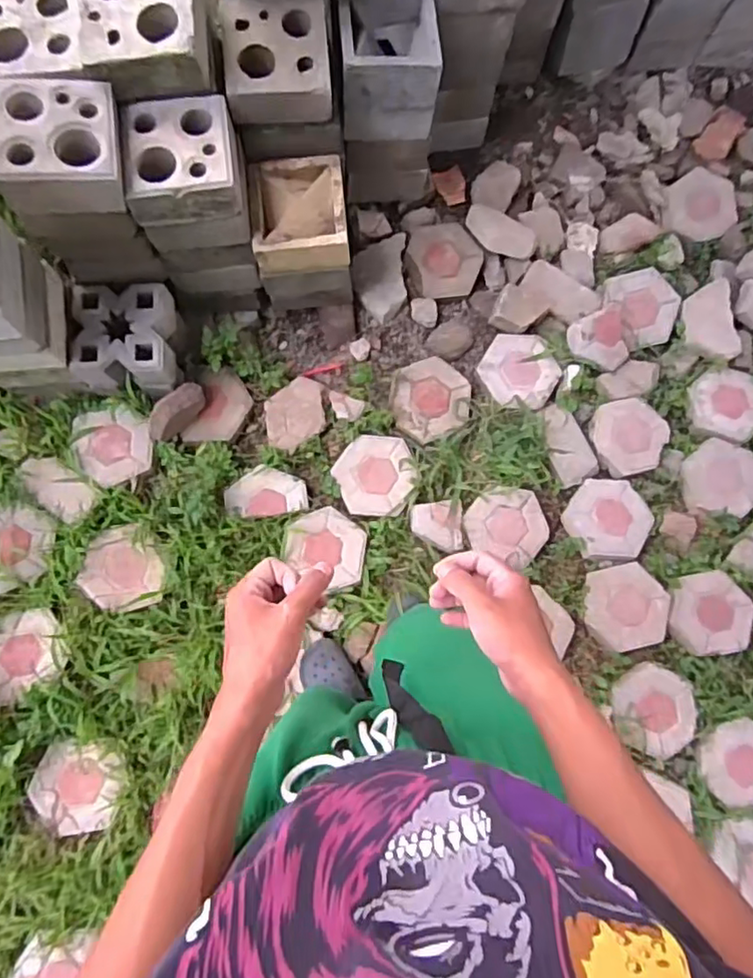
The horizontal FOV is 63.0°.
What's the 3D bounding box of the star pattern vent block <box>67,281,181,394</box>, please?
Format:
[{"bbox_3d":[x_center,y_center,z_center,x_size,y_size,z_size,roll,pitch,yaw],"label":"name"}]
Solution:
[{"bbox_3d":[-0.563,-0.335,1.390,0.217,0.125,0.213,-1,82,-5],"label":"star pattern vent block"}]

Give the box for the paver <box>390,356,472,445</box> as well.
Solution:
[{"bbox_3d":[0.138,-0.225,1.544,0.196,0.036,0.193,-27,82,-10],"label":"paver"}]

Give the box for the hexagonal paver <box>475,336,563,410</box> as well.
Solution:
[{"bbox_3d":[0.372,-0.307,1.579,0.193,0.032,0.190,31,77,2],"label":"hexagonal paver"}]

